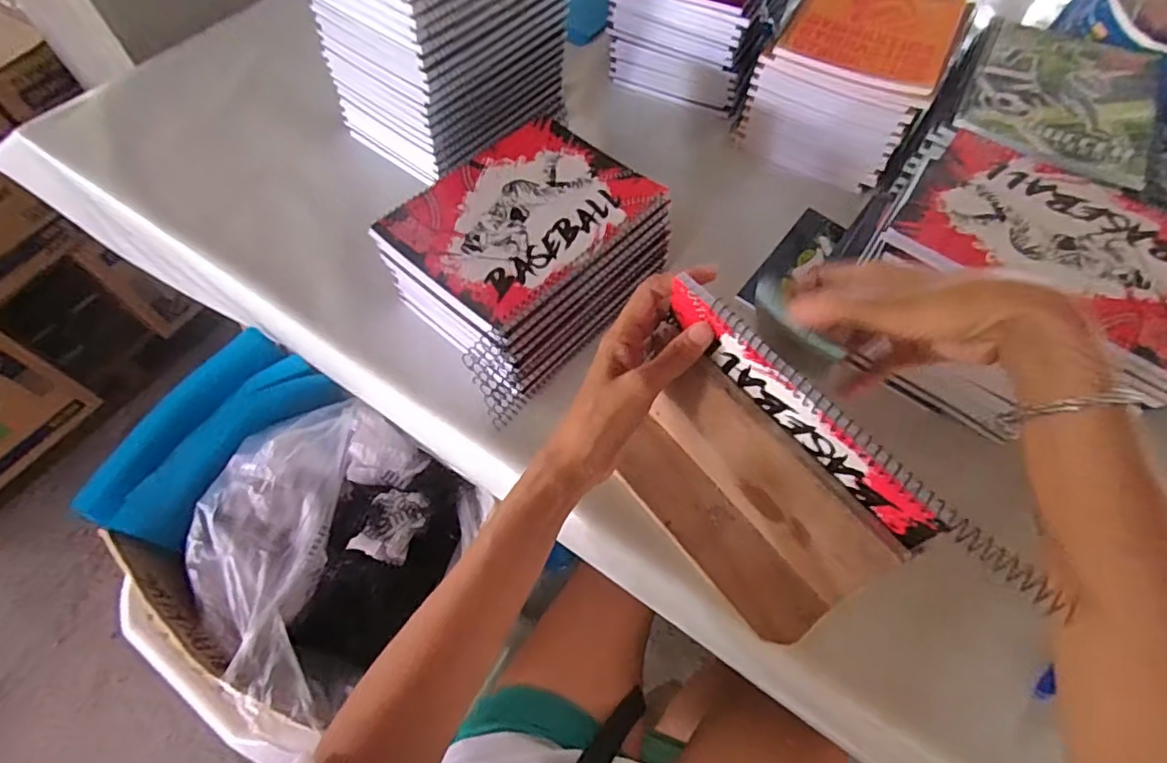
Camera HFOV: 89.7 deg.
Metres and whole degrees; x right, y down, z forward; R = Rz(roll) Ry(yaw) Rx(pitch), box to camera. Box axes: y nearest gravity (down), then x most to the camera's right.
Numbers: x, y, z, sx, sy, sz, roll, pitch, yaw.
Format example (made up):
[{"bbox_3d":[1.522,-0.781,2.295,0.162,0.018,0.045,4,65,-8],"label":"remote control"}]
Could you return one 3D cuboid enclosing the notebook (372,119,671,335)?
[{"bbox_3d":[-0.048,-0.137,0.481,0.146,0.012,0.195,39,66,19],"label":"notebook"}]

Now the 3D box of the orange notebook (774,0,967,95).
[{"bbox_3d":[0.289,-0.355,0.580,0.144,0.020,0.176,25,62,13],"label":"orange notebook"}]

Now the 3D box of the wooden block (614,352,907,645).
[{"bbox_3d":[0.099,0.078,0.387,0.060,0.112,0.177,-32,65,-19],"label":"wooden block"}]

